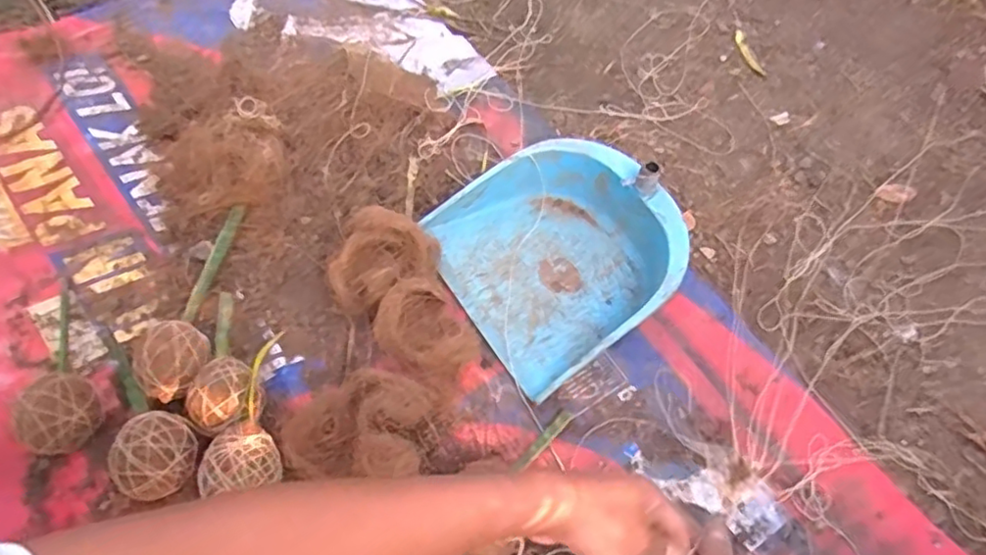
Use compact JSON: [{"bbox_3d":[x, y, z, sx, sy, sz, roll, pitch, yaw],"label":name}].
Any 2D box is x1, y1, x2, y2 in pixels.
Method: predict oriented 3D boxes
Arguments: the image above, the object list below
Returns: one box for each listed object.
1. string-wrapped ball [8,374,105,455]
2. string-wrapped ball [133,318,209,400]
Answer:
[{"bbox_3d":[-0.399,0.130,0.595,0.063,0.064,0.071,27,61,12],"label":"string-wrapped ball"},{"bbox_3d":[-0.312,0.083,0.627,0.070,0.054,0.070,-34,67,-22],"label":"string-wrapped ball"}]

